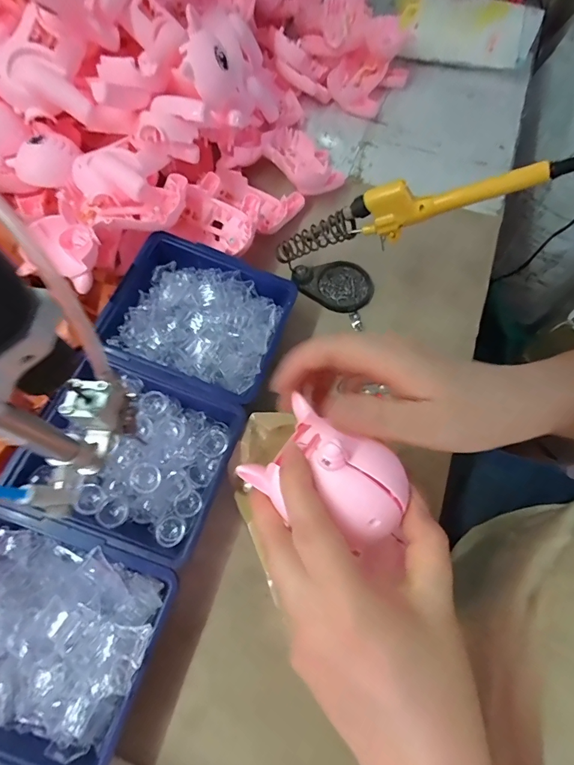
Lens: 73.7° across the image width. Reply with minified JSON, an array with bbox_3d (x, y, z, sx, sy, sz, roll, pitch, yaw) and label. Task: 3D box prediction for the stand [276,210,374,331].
[{"bbox_3d":[0.060,-0.139,0.425,0.111,0.099,0.070,33,72,13],"label":"stand"}]

